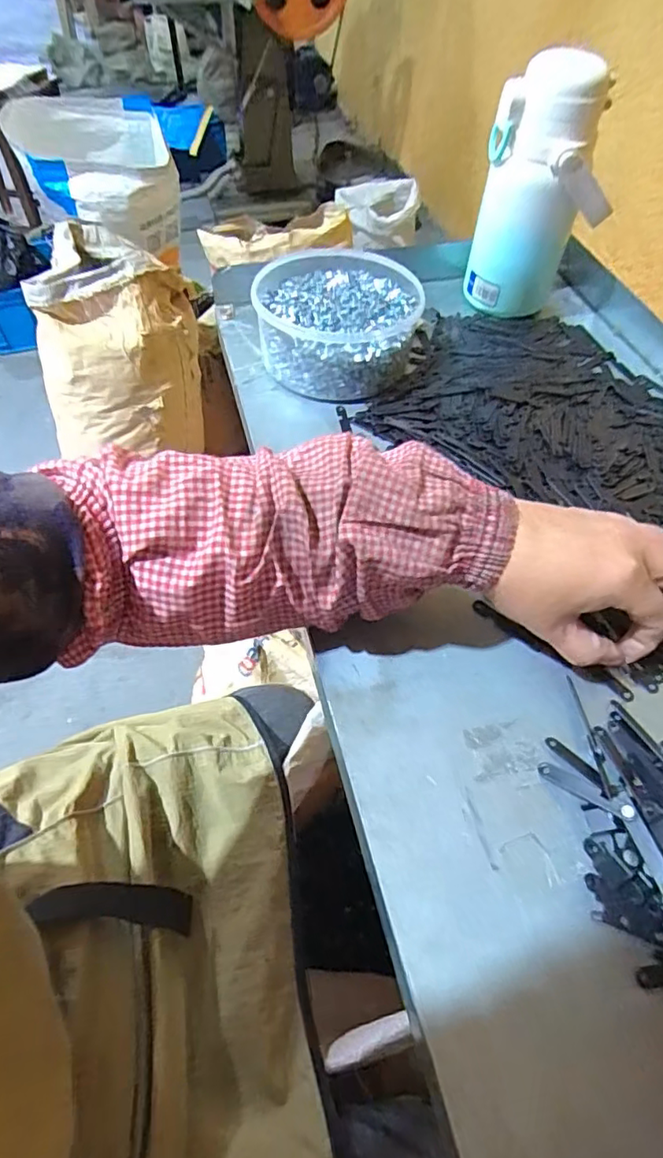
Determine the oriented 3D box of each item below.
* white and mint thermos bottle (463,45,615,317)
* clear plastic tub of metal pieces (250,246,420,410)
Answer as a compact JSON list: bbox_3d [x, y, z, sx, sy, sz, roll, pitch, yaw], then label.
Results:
[{"bbox_3d":[0.195,-0.354,0.529,0.075,0.200,0.084,-26,59,-18],"label":"white and mint thermos bottle"},{"bbox_3d":[0.006,-0.243,0.528,0.151,0.057,0.159,1,54,0],"label":"clear plastic tub of metal pieces"}]

